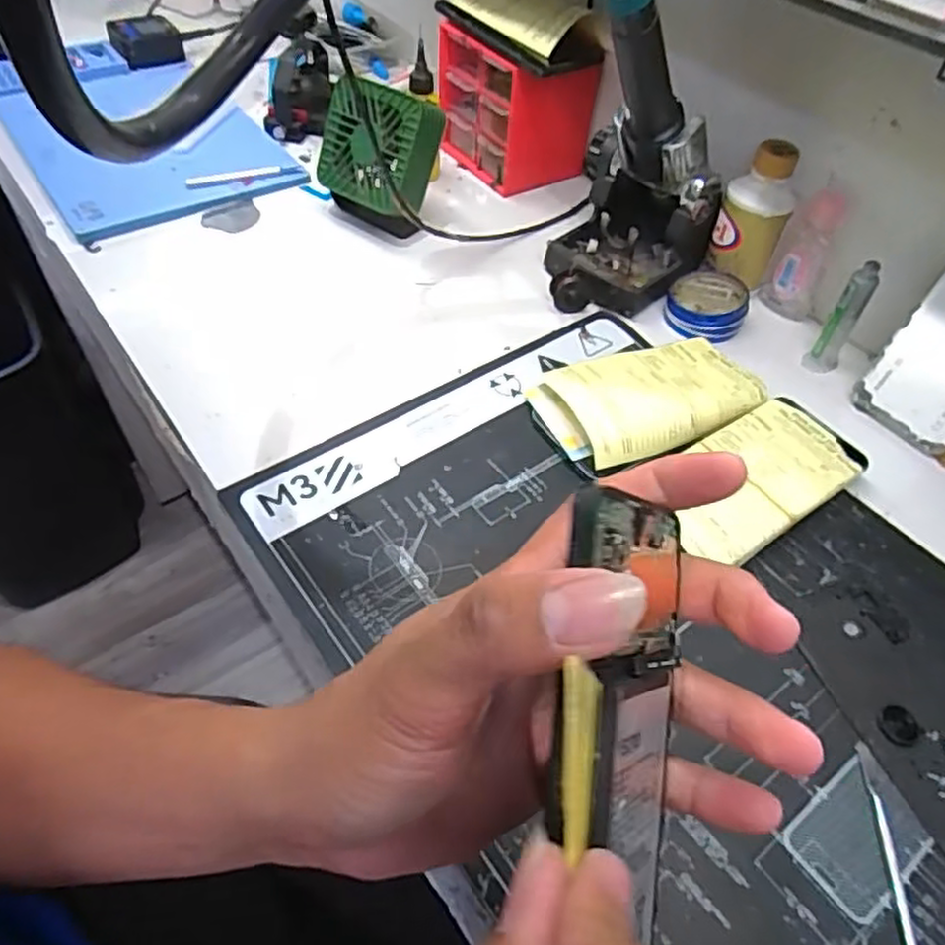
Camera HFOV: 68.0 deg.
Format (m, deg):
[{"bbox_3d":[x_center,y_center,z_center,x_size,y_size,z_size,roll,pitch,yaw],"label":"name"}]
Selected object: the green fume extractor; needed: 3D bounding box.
[{"bbox_3d":[-0.083,-0.275,0.611,0.098,0.107,0.059,27,55,18],"label":"green fume extractor"}]

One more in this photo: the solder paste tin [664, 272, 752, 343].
[{"bbox_3d":[0.189,-0.134,0.568,0.061,0.022,0.065,-1,53,1],"label":"solder paste tin"}]

